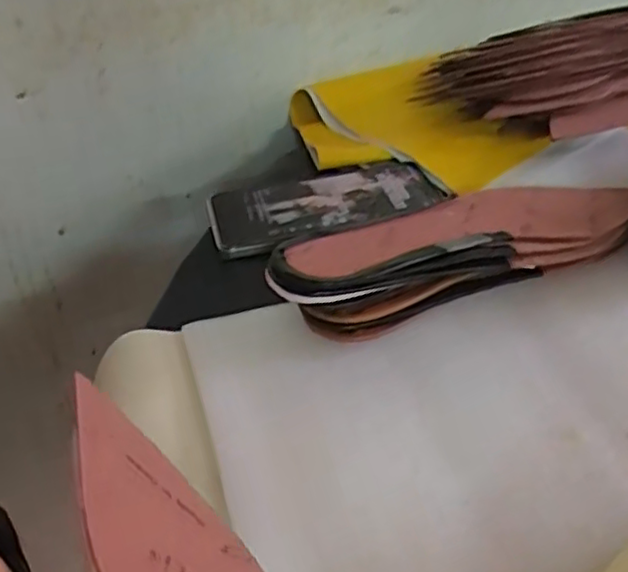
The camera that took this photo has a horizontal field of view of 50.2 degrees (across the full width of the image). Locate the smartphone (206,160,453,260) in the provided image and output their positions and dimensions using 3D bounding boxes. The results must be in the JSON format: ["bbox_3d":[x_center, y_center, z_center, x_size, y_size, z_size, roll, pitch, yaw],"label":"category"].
[{"bbox_3d":[0.008,-0.062,0.492,0.170,0.009,0.079,-15,42,-16],"label":"smartphone"}]

